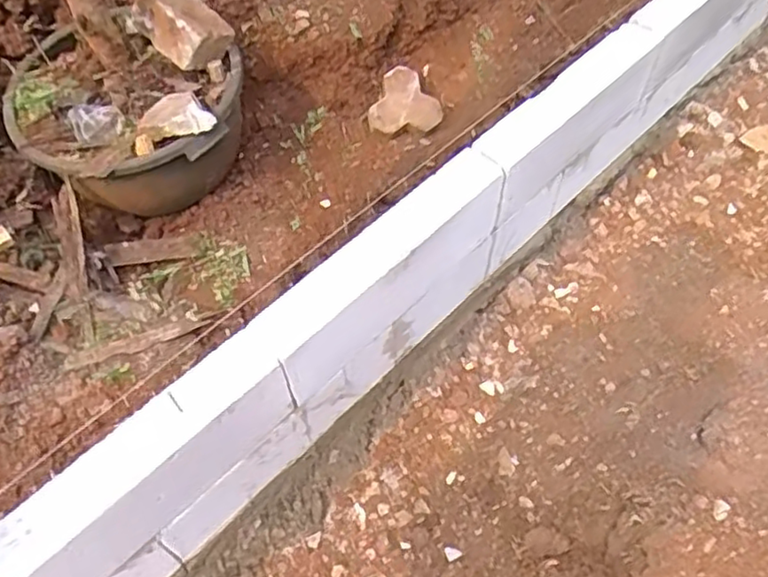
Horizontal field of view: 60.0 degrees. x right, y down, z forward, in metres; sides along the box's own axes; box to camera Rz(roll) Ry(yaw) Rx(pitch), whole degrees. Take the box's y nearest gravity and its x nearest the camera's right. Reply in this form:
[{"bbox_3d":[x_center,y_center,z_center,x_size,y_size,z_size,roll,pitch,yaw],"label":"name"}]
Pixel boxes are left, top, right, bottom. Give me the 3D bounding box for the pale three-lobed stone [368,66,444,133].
[{"bbox_3d":[0.066,-0.509,1.857,0.188,0.119,0.202,27,96,-15],"label":"pale three-lobed stone"}]

